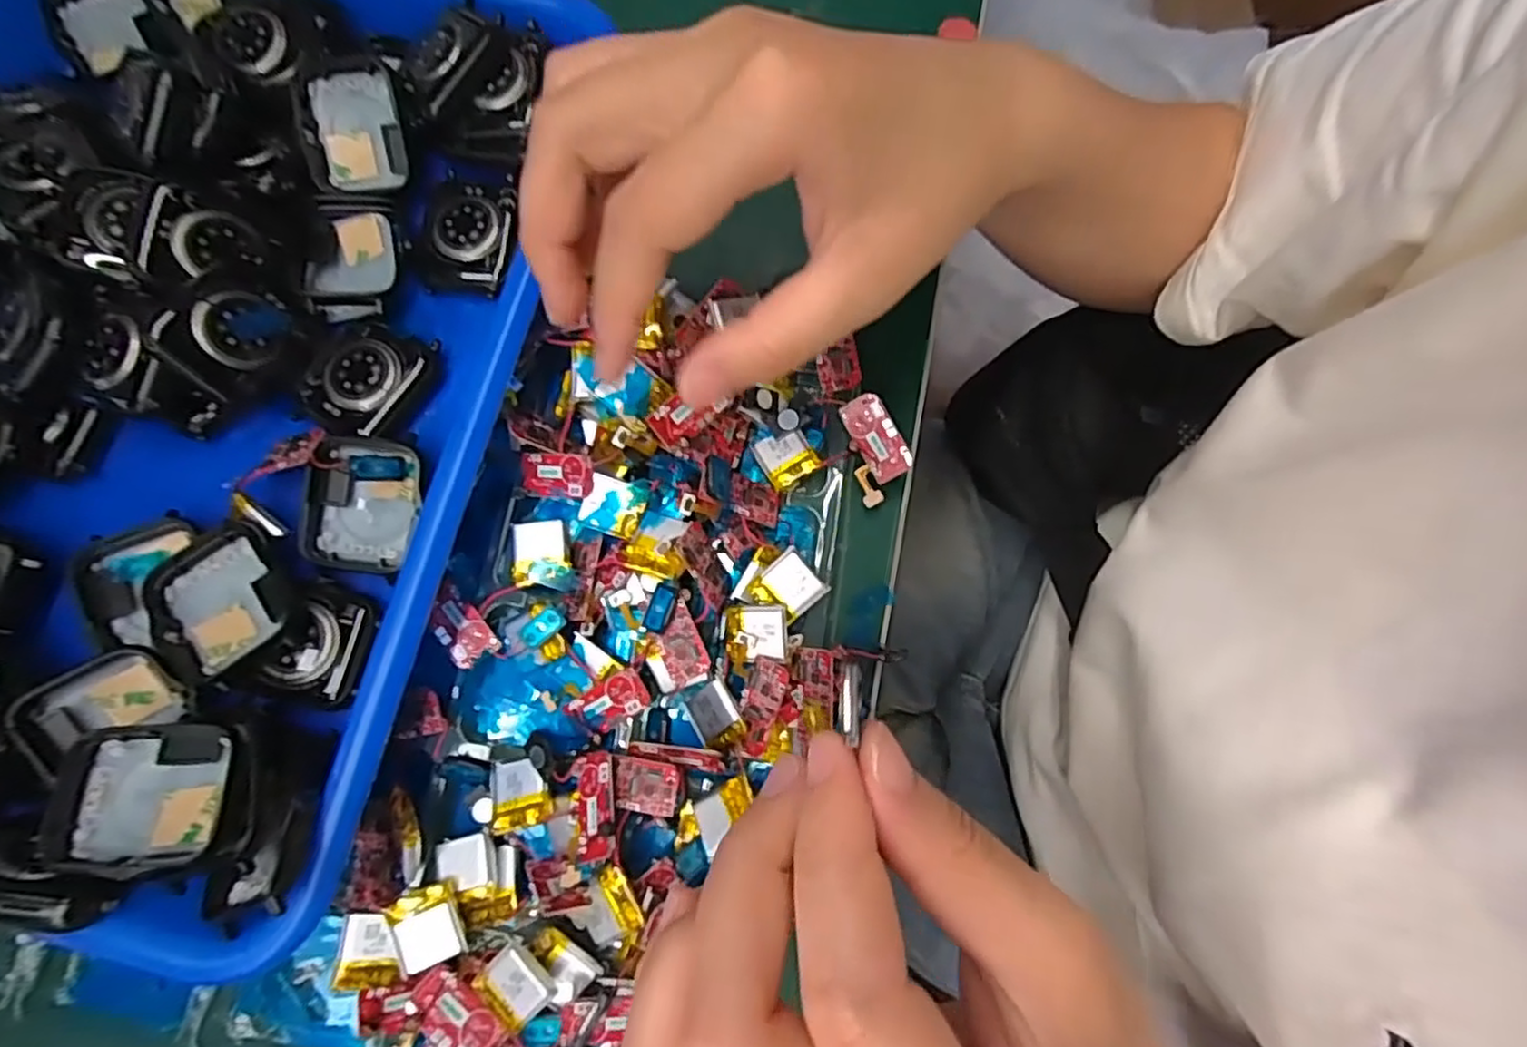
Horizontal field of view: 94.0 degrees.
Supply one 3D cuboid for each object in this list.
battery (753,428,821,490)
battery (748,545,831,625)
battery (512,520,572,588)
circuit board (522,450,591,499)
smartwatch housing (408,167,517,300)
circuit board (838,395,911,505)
[{"bbox_3d":[0.008,-0.024,0.244,0.017,0.004,0.019,-28,78,-5],"label":"battery"},{"bbox_3d":[0.008,0.021,0.231,0.020,0.004,0.019,-42,85,-3],"label":"battery"},{"bbox_3d":[-0.074,0.010,0.236,0.018,0.005,0.023,-4,77,0],"label":"battery"},{"bbox_3d":[-0.069,-0.016,0.235,0.029,0.006,0.014,7,76,25],"label":"circuit board"},{"bbox_3d":[-0.107,-0.103,0.252,0.041,0.011,0.044,1,77,1],"label":"smartwatch housing"},{"bbox_3d":[0.039,-0.026,0.242,0.019,0.004,0.036,-18,95,16],"label":"circuit board"}]

